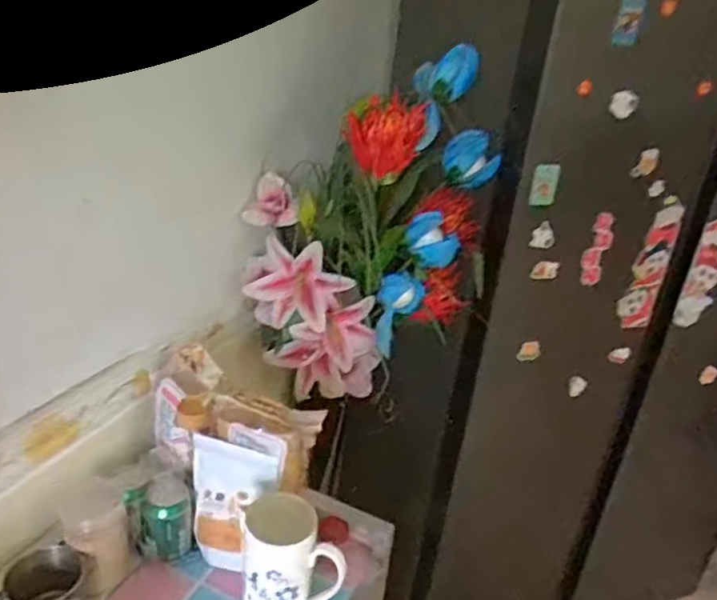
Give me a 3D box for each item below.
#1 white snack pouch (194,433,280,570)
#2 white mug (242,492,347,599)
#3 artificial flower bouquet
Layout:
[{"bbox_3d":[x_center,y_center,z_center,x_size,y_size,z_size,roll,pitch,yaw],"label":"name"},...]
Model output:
[{"bbox_3d":[-0.194,0.302,0.931,0.139,0.178,0.066,16,26,18],"label":"white snack pouch"},{"bbox_3d":[-0.092,0.347,0.843,0.122,0.162,0.099,-2,27,-19],"label":"white mug"},{"bbox_3d":[0.011,-0.112,1.149,0.402,0.607,0.157,6,25,-2],"label":"artificial flower bouquet"}]

